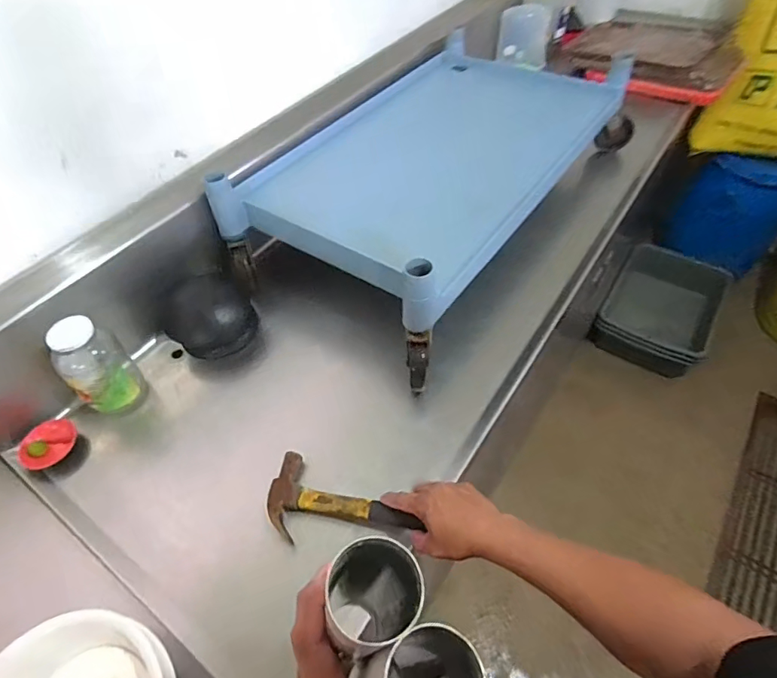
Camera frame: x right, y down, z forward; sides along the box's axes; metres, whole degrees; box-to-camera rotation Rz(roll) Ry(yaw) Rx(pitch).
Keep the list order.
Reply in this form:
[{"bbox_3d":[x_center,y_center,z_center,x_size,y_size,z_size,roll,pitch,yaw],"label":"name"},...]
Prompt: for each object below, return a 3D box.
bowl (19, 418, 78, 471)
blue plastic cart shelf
[{"bbox_3d":[-0.558,0.176,0.786,0.088,0.036,0.083,-39,58,-24],"label":"bowl"},{"bbox_3d":[0.125,-0.393,1.045,0.512,0.217,0.963,28,58,24],"label":"blue plastic cart shelf"}]

